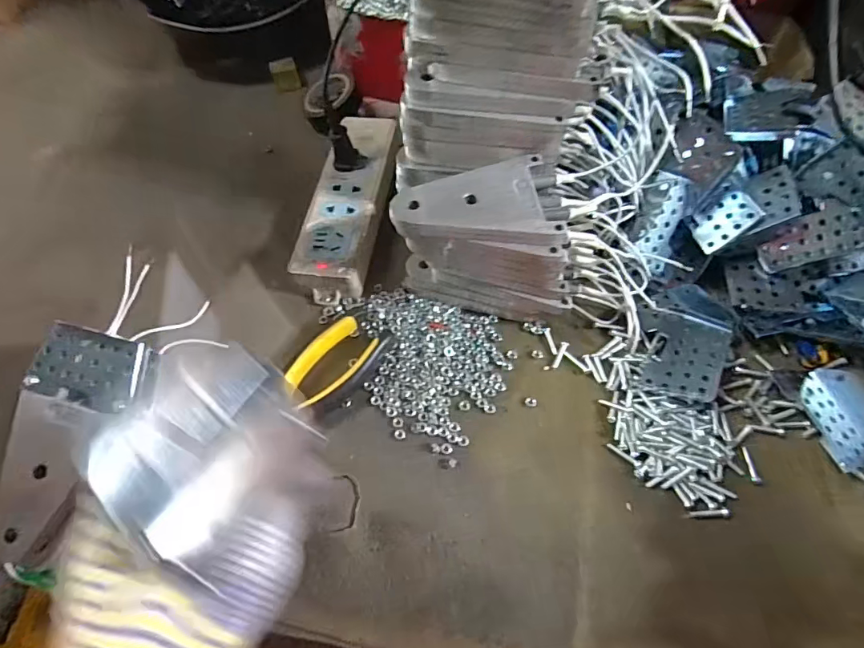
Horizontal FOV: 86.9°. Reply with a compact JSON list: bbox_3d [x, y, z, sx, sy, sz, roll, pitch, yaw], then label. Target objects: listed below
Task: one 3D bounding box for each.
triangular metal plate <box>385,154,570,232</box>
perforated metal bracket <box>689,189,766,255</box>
[{"bbox_3d":[0.025,-0.077,0.288,0.098,0.006,0.062,-8,62,-3],"label":"triangular metal plate"},{"bbox_3d":[0.216,-0.076,0.338,0.044,0.004,0.032,-38,56,25],"label":"perforated metal bracket"}]

